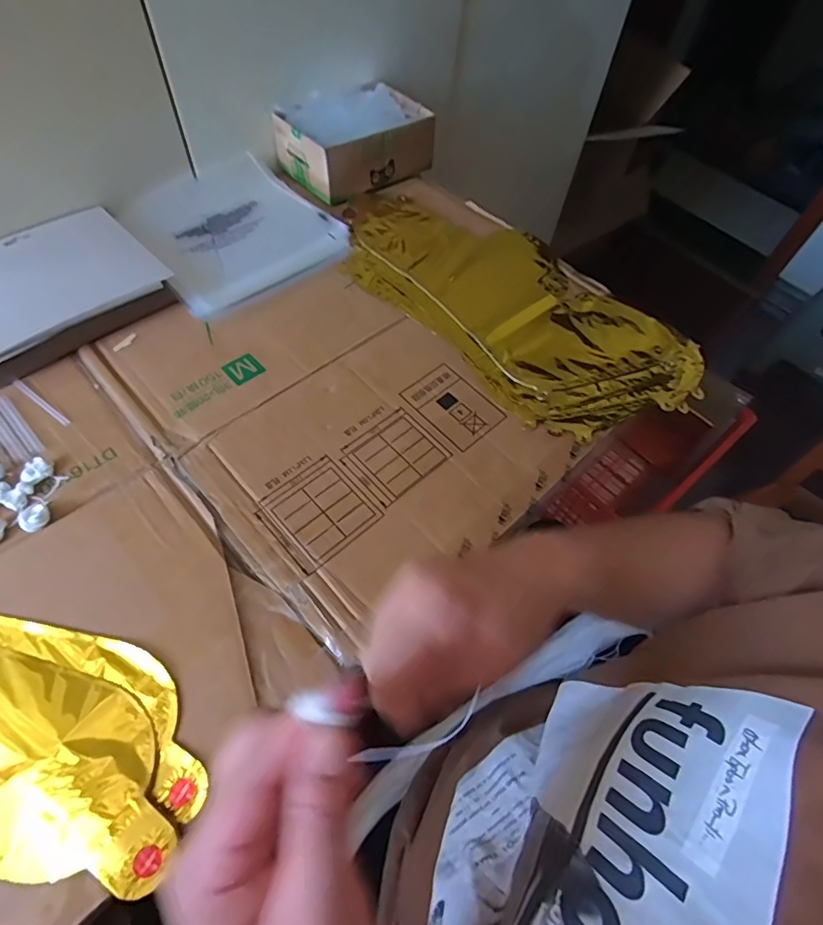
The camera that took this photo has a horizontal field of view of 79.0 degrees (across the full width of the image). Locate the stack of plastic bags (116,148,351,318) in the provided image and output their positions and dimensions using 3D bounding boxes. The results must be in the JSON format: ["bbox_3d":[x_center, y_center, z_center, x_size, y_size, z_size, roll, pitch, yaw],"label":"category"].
[{"bbox_3d":[-0.217,-0.293,0.608,0.210,0.023,0.234,-34,66,-23],"label":"stack of plastic bags"}]

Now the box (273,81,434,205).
[{"bbox_3d":[-0.076,-0.439,0.680,0.188,0.067,0.141,-30,65,-21],"label":"box"}]

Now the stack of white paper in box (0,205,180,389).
[{"bbox_3d":[-0.378,-0.182,0.517,0.168,0.028,0.202,42,64,20],"label":"stack of white paper in box"}]

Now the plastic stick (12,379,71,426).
[{"bbox_3d":[-0.341,-0.056,0.461,0.075,0.004,0.007,33,61,15],"label":"plastic stick"}]

